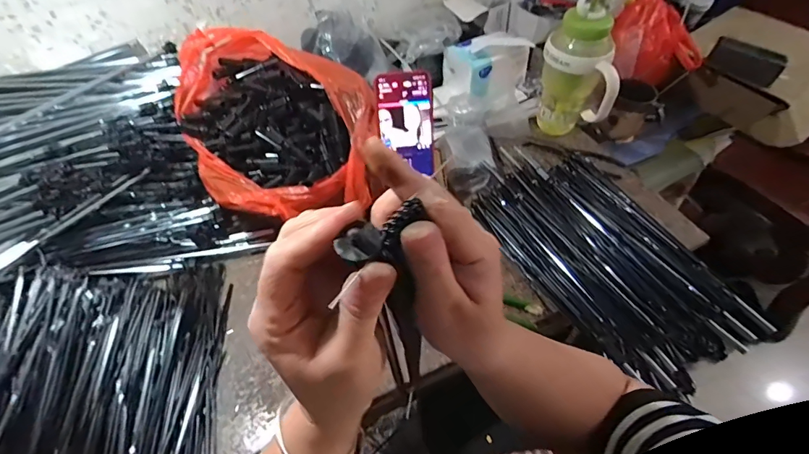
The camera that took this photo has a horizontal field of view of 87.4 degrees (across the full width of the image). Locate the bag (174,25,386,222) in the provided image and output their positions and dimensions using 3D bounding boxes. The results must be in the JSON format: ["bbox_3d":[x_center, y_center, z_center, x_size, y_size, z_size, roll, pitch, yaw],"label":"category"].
[{"bbox_3d":[-0.177,-0.150,0.594,0.258,0.151,0.247,-15,51,-10],"label":"bag"}]

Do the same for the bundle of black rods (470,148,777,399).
[{"bbox_3d":[0.278,0.028,0.592,0.224,0.054,0.369,-24,53,-17],"label":"bundle of black rods"}]

